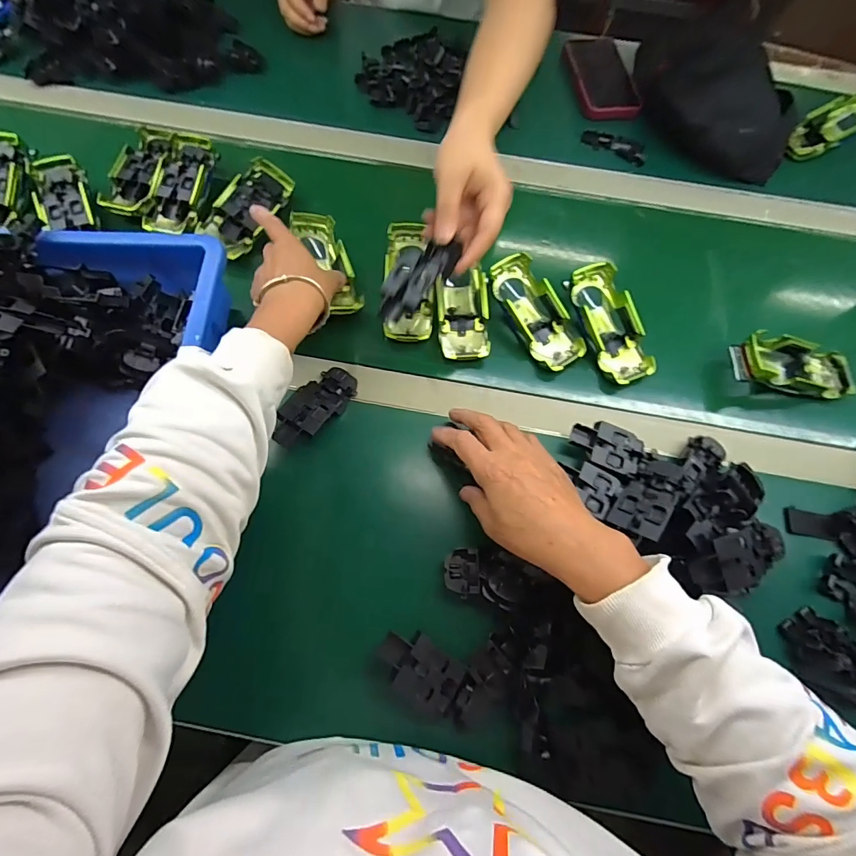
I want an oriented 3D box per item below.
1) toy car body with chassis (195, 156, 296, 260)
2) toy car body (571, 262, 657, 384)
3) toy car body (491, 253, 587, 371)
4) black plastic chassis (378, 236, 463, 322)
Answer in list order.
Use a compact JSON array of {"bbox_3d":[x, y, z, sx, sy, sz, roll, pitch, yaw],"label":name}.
[{"bbox_3d":[-0.209,-0.261,0.509,0.055,0.035,0.128,25,72,11],"label":"toy car body with chassis"},{"bbox_3d":[0.199,-0.113,0.474,0.055,0.029,0.133,-18,83,-5],"label":"toy car body"},{"bbox_3d":[0.119,-0.126,0.480,0.054,0.033,0.132,-29,84,-9],"label":"toy car body"},{"bbox_3d":[-0.009,-0.135,0.394,0.041,0.023,0.086,39,75,15],"label":"black plastic chassis"}]

